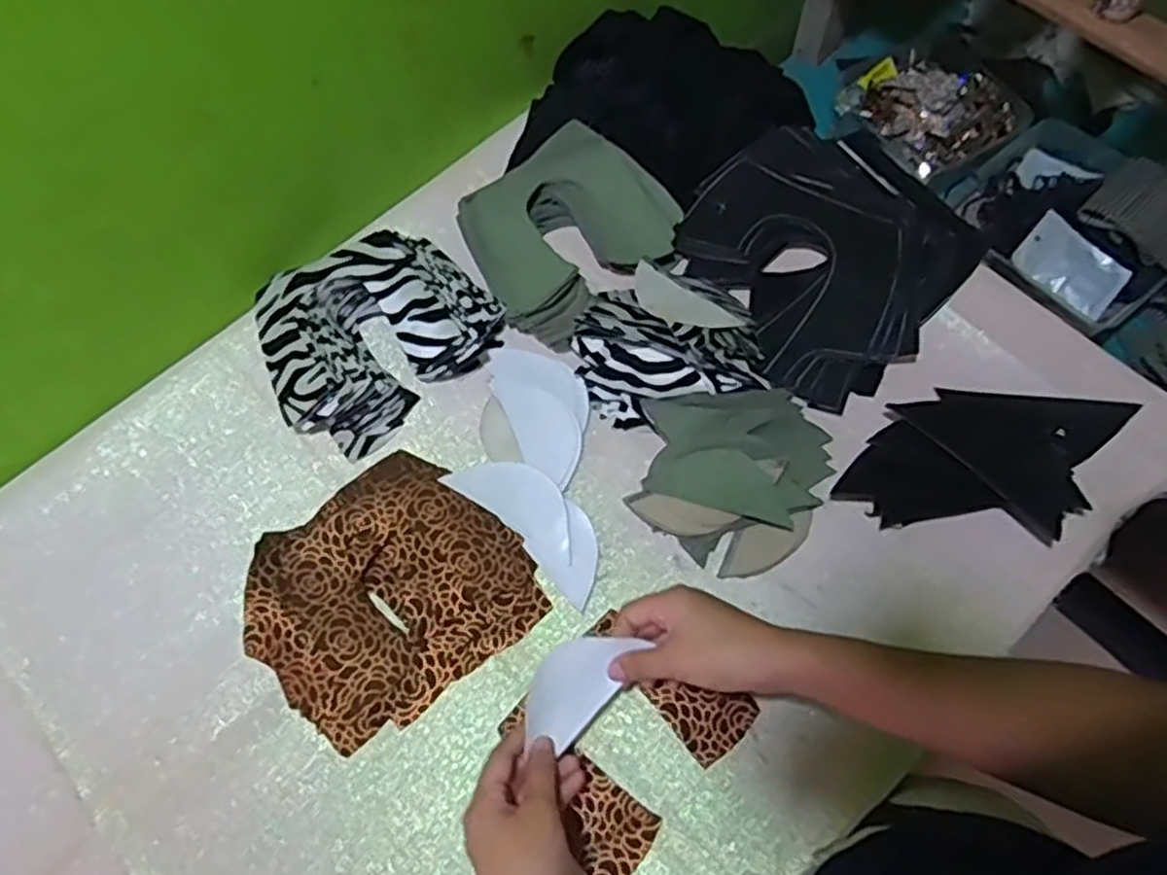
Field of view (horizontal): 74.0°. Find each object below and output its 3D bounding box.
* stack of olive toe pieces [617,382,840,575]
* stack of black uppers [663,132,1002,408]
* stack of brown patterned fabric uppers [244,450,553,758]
[{"bbox_3d":[0.110,0.017,0.578,0.145,0.041,0.143,34,71,14],"label":"stack of olive toe pieces"},{"bbox_3d":[0.202,-0.153,0.652,0.212,0.052,0.220,-36,70,-14],"label":"stack of black uppers"},{"bbox_3d":[-0.140,0.108,0.553,0.181,0.028,0.164,-37,71,-15],"label":"stack of brown patterned fabric uppers"}]

